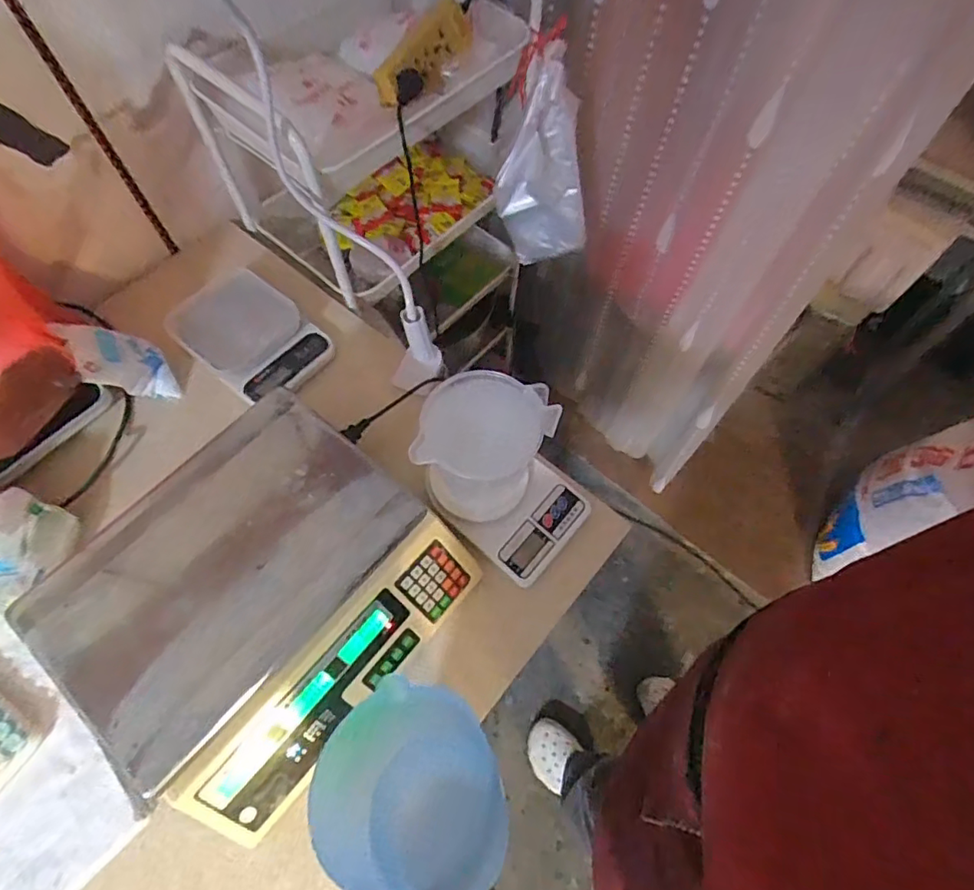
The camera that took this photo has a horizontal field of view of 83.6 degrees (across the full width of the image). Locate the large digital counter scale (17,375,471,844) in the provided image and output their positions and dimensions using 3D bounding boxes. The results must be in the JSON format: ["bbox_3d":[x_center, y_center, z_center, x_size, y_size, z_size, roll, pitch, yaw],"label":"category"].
[{"bbox_3d":[-0.225,0.152,0.566,0.303,0.125,0.333,37,68,16],"label":"large digital counter scale"}]

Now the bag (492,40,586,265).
[{"bbox_3d":[0.091,-0.475,0.915,0.159,0.313,0.103,-5,63,-4],"label":"bag"}]

